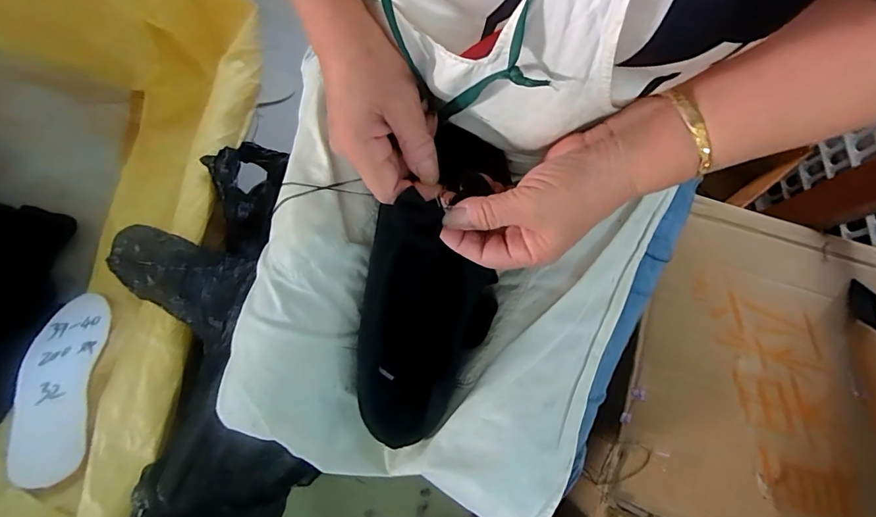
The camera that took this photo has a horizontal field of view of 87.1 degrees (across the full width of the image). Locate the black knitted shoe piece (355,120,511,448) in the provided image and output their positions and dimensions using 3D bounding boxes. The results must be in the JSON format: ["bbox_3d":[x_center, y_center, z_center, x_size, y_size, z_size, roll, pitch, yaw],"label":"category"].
[{"bbox_3d":[-0.009,0.026,0.349,0.101,0.068,0.246,13,95,4],"label":"black knitted shoe piece"}]

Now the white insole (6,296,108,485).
[{"bbox_3d":[-0.519,0.167,0.640,0.108,0.025,0.257,-16,56,-13],"label":"white insole"}]

